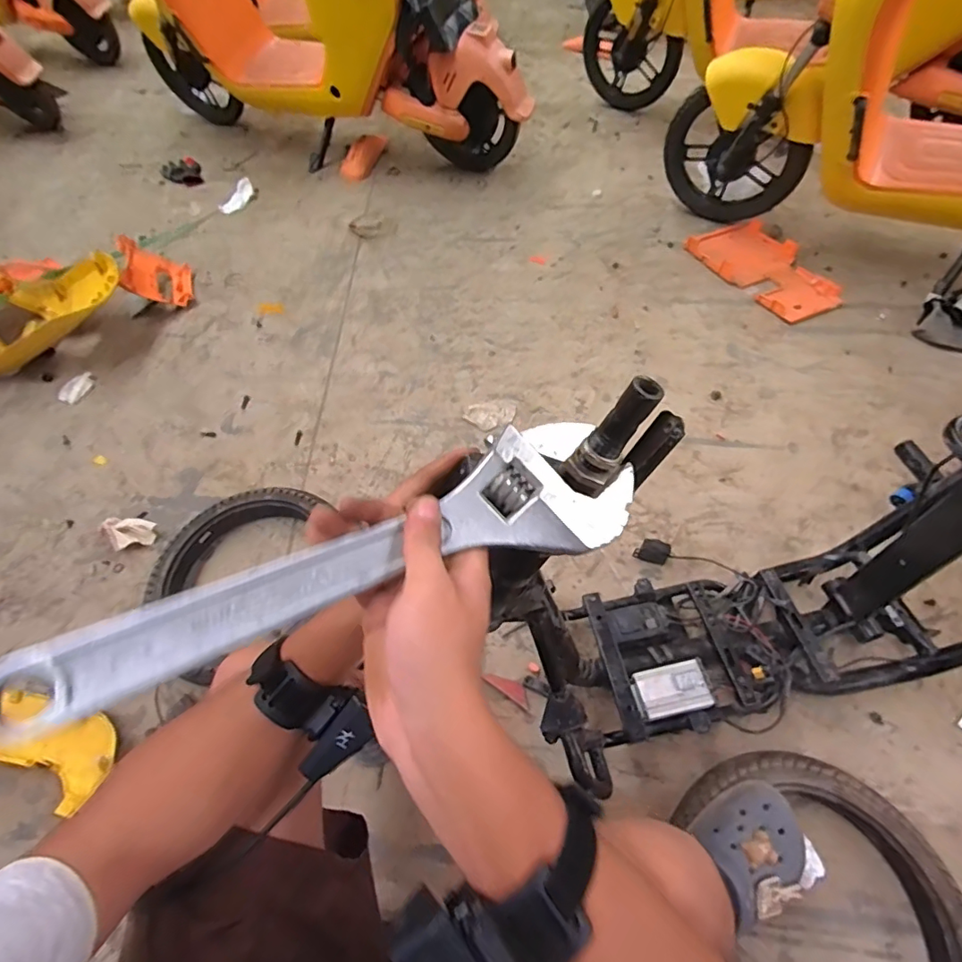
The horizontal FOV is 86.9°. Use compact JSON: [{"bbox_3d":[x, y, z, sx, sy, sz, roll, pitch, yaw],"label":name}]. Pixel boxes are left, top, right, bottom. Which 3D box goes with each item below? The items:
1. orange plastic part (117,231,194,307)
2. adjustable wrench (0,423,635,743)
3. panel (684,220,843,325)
[{"bbox_3d":[-0.859,-0.543,1.348,0.057,0.174,0.150,-6,76,33],"label":"orange plastic part"},{"bbox_3d":[-0.070,0.044,0.286,0.351,0.032,0.075,-19,58,-16],"label":"adjustable wrench"},{"bbox_3d":[0.793,-0.594,1.412,0.249,0.029,0.416,-22,59,-11],"label":"panel"}]

